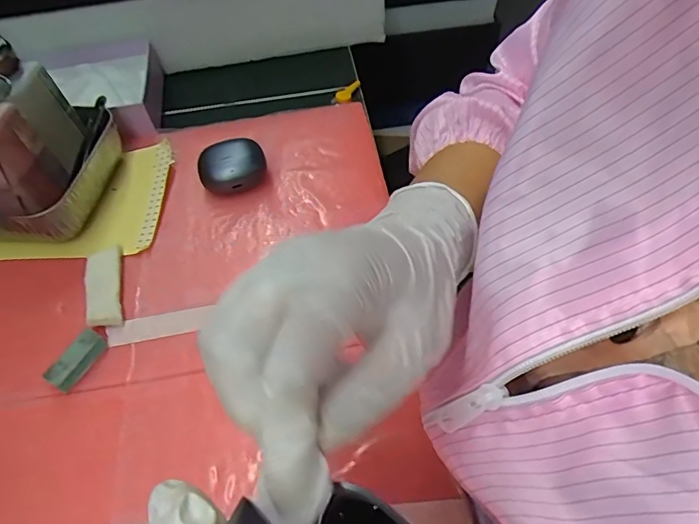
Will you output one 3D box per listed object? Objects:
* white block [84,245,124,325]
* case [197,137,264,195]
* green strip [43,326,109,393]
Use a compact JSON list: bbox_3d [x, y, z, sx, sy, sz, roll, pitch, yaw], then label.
[{"bbox_3d":[-0.182,0.016,0.362,0.024,0.006,0.068,-1,51,-26],"label":"white block"},{"bbox_3d":[-0.100,-0.080,0.417,0.054,0.028,0.043,-16,55,-9],"label":"case"},{"bbox_3d":[-0.184,0.066,0.329,0.016,0.016,0.040,25,59,19],"label":"green strip"}]

